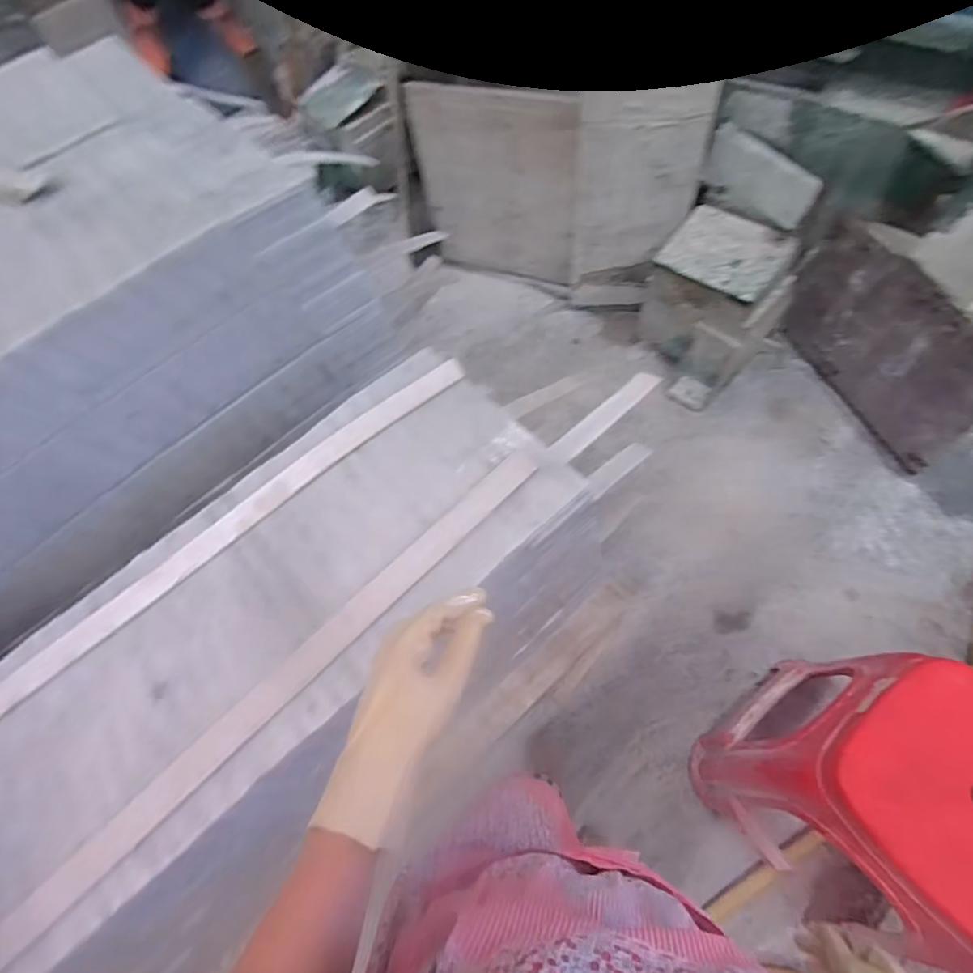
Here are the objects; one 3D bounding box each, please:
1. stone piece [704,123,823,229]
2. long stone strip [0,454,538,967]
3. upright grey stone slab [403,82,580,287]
[{"bbox_3d":[0.635,-0.731,1.238,0.049,0.129,0.301,-25,61,-31],"label":"stone piece"},{"bbox_3d":[-0.197,0.182,0.528,0.653,0.009,0.045,-42,65,-14],"label":"long stone strip"},{"bbox_3d":[0.032,-0.877,1.568,0.512,0.530,0.068,22,63,17],"label":"upright grey stone slab"}]

